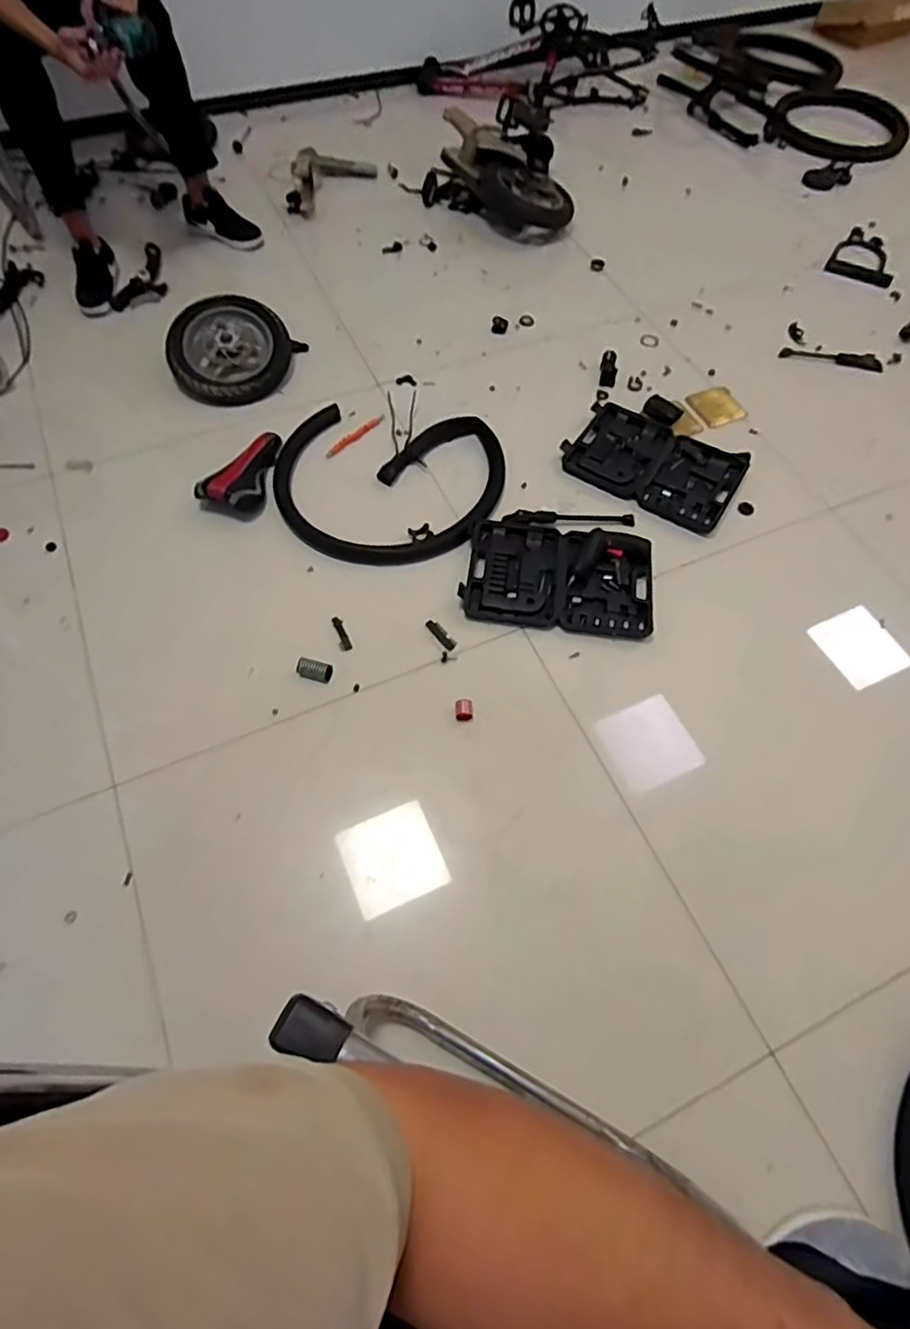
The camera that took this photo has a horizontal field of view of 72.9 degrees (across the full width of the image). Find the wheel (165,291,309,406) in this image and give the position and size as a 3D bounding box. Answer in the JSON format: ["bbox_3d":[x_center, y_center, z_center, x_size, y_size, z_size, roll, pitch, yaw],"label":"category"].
[{"bbox_3d":[-0.567,-0.787,1.557,0.298,0.056,0.298,1,86,-10],"label":"wheel"}]

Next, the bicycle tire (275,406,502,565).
[{"bbox_3d":[-0.143,-0.415,1.405,0.509,0.040,0.442,2,62,-1],"label":"bicycle tire"}]

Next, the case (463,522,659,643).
[{"bbox_3d":[0.218,-0.193,1.282,0.383,0.040,0.264,9,62,3],"label":"case"}]

